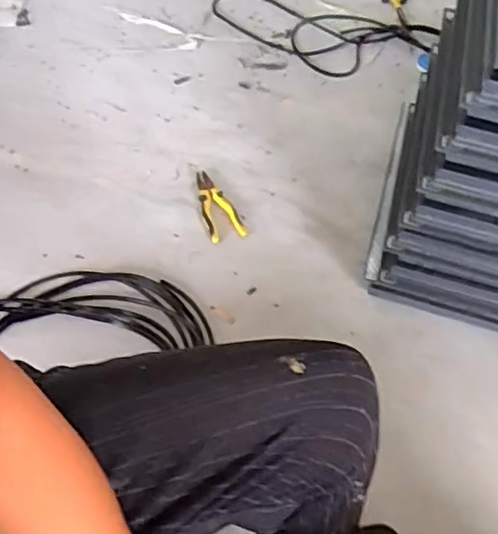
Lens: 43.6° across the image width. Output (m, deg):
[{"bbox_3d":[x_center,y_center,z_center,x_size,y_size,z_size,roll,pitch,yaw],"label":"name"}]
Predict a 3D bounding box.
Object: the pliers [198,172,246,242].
[{"bbox_3d":[-0.069,-0.132,1.299,0.074,0.023,0.187,-13,55,-16],"label":"pliers"}]

